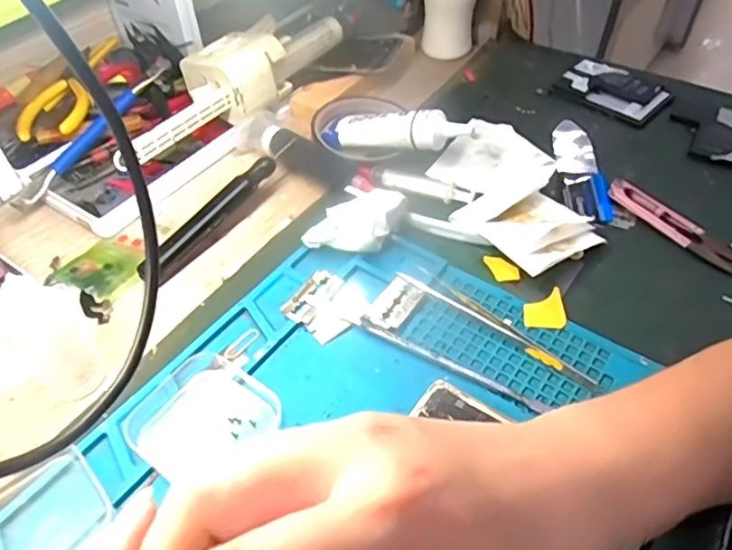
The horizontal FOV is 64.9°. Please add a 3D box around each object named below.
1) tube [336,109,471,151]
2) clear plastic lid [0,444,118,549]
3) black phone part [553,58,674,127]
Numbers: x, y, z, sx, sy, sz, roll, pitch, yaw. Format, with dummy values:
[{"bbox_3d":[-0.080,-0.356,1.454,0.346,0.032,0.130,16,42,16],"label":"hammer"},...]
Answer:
[{"bbox_3d":[0.026,-0.112,0.448,0.110,0.023,0.027,7,47,26],"label":"tube"},{"bbox_3d":[-0.153,0.117,0.265,0.064,0.008,0.059,-37,57,-28],"label":"clear plastic lid"},{"bbox_3d":[0.221,-0.167,0.518,0.090,0.012,0.067,34,57,27],"label":"black phone part"}]

